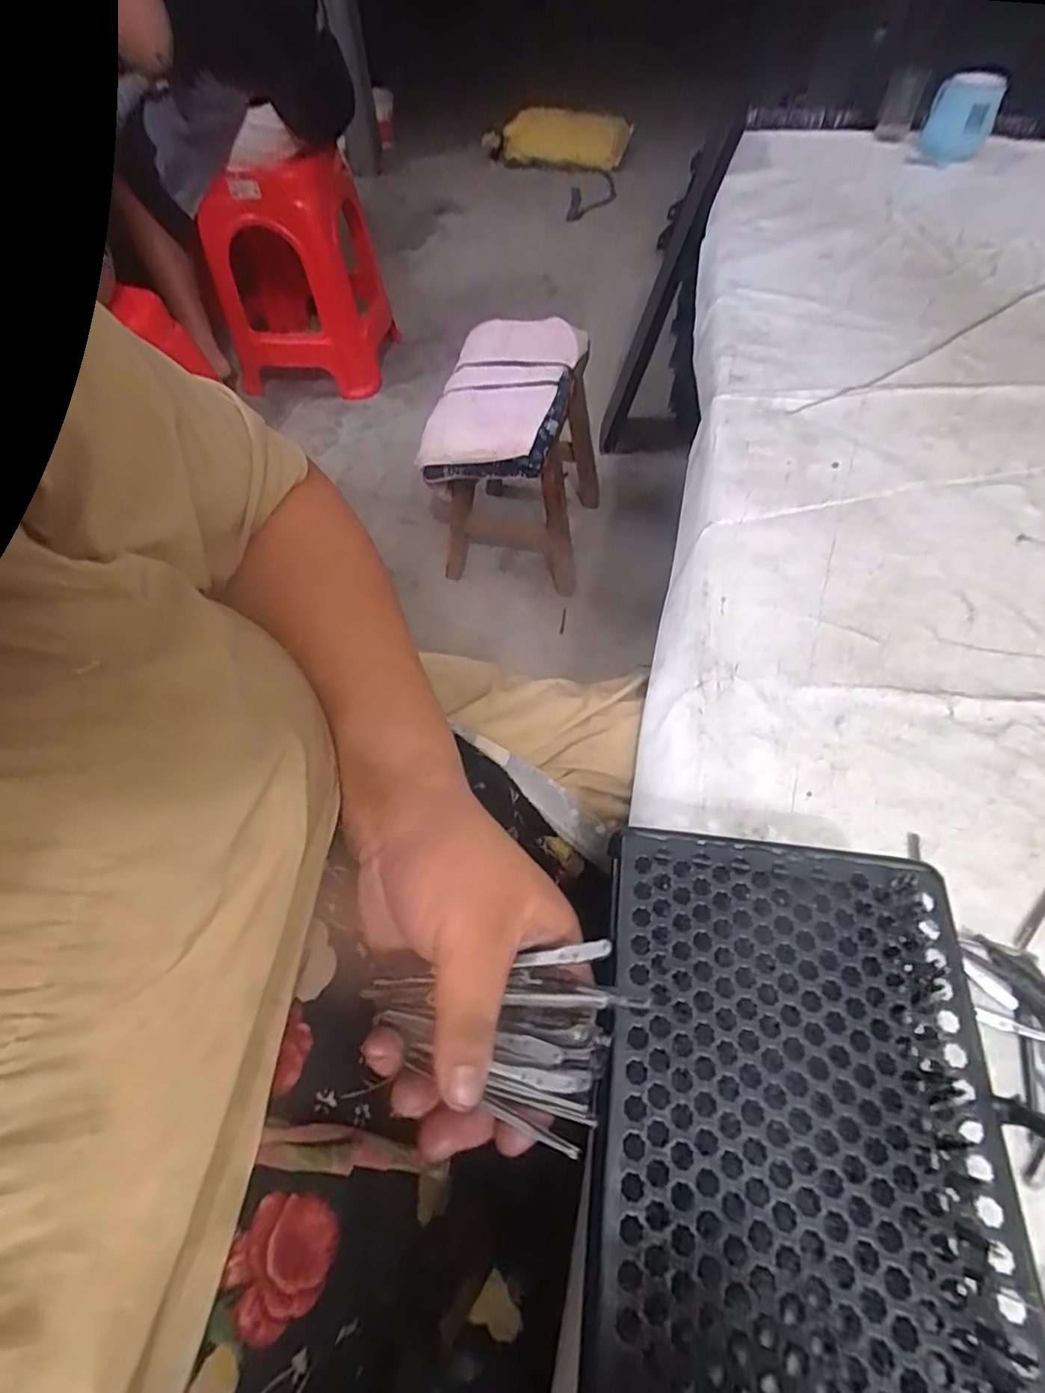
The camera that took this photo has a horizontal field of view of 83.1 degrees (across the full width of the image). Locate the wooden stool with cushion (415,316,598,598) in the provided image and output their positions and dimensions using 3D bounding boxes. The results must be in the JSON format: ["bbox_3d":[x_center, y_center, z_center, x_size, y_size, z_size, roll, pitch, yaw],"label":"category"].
[{"bbox_3d":[-0.003,-0.413,1.097,0.244,0.379,0.340,12,58,10],"label":"wooden stool with cushion"}]

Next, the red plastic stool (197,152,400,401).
[{"bbox_3d":[-0.542,-1.035,1.440,0.363,0.445,0.363,5,57,6],"label":"red plastic stool"}]

